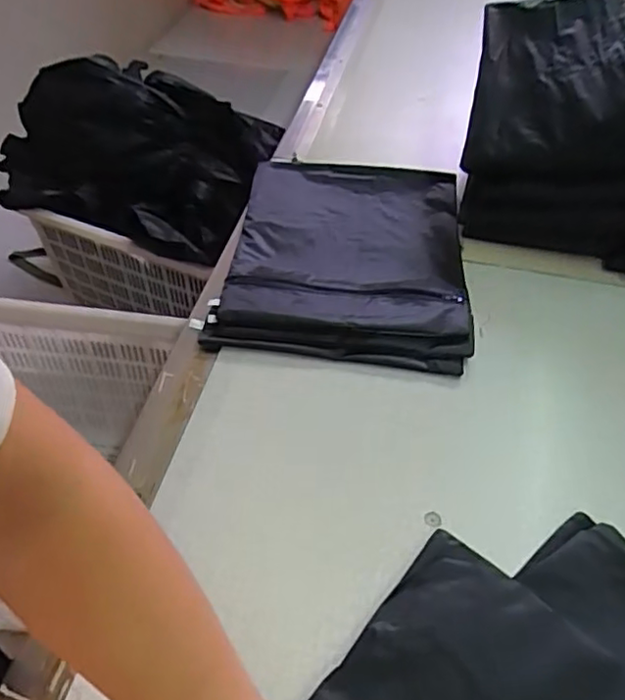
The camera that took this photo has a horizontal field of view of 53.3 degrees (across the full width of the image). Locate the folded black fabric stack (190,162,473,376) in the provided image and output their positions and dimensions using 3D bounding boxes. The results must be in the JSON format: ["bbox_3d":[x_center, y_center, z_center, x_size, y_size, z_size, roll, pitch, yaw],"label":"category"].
[{"bbox_3d":[0.044,-0.123,0.761,0.277,0.023,0.346,6,46,5],"label":"folded black fabric stack"}]

